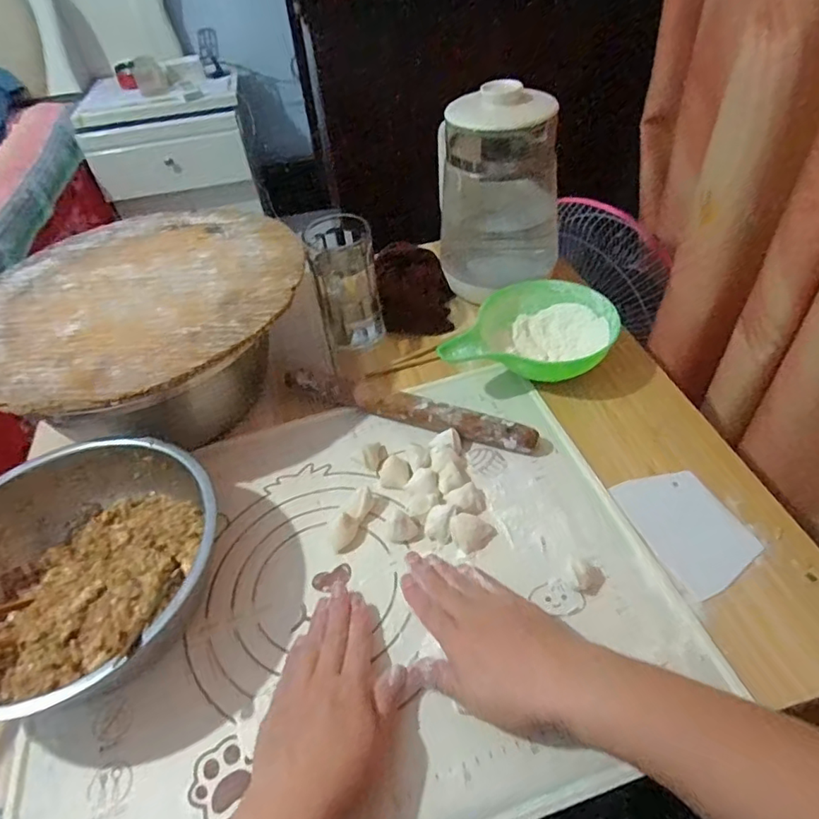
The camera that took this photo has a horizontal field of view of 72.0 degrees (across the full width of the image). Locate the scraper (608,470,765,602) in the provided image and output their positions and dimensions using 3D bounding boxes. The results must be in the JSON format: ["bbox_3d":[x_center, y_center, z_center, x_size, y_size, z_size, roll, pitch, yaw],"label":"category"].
[{"bbox_3d":[0.240,0.097,0.483,0.078,0.006,0.114,-18,48,-12],"label":"scraper"}]

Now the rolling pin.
[{"bbox_3d":[-0.007,-0.004,0.587,0.278,0.023,0.026,18,51,18],"label":"rolling pin"}]

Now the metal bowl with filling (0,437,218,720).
[{"bbox_3d":[-0.271,0.129,0.458,0.203,0.077,0.220,-3,47,3],"label":"metal bowl with filling"}]

